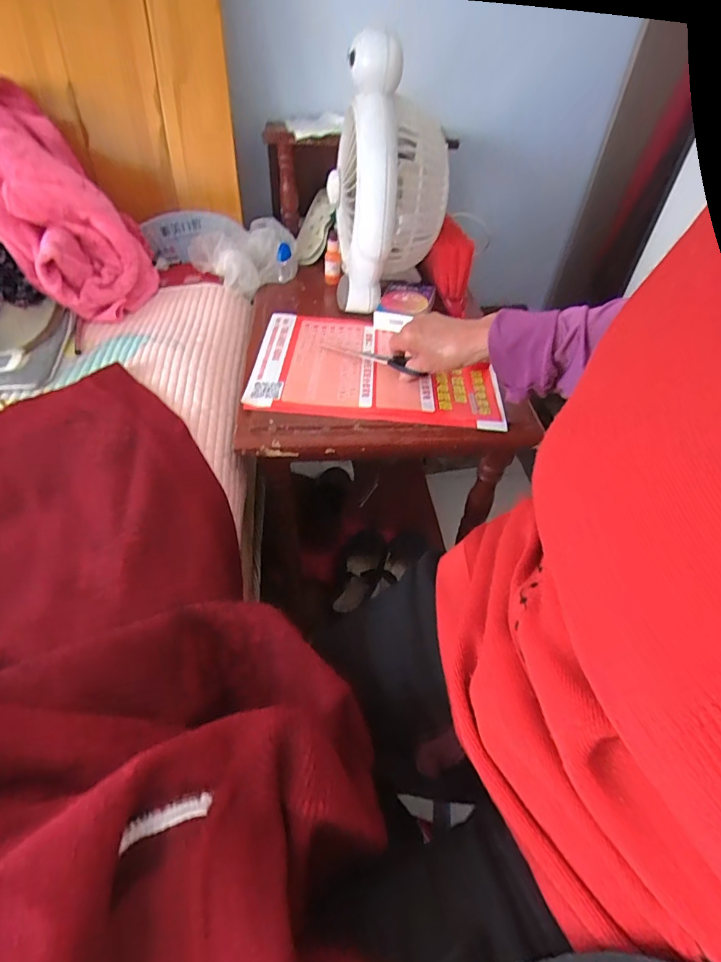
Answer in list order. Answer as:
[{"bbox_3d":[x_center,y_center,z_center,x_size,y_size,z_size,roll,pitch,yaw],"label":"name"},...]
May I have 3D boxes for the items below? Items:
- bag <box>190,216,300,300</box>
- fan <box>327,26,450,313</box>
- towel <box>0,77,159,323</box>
[{"bbox_3d":[-0.166,-0.351,0.732,0.144,0.051,0.136,-36,58,-29],"label":"bag"},{"bbox_3d":[0.038,-0.370,0.611,0.141,0.271,0.157,-2,47,-3],"label":"fan"},{"bbox_3d":[-0.418,-0.362,0.626,0.225,0.210,0.235,-21,52,-20],"label":"towel"}]

